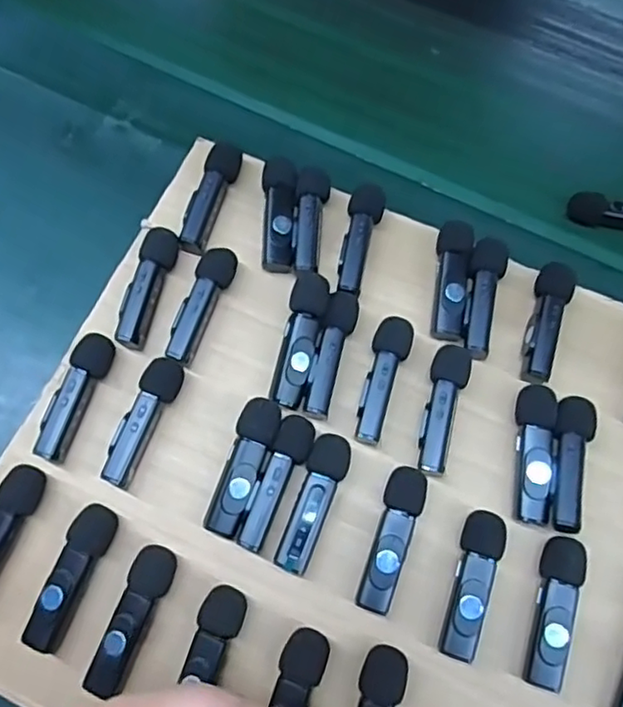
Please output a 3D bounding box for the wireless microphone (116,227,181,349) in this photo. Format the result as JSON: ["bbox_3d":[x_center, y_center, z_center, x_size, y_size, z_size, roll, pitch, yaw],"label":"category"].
[{"bbox_3d":[-0.086,-0.035,0.336,0.017,0.011,0.064,12,72,5],"label":"wireless microphone"}]

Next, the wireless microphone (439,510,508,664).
[{"bbox_3d":[0.073,0.104,0.292,0.019,0.016,0.063,18,72,7],"label":"wireless microphone"}]

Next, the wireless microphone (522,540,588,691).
[{"bbox_3d":[0.108,0.116,0.288,0.017,0.017,0.063,16,72,6],"label":"wireless microphone"}]

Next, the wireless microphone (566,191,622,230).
[{"bbox_3d":[0.200,-0.089,0.416,0.065,0.015,0.016,13,68,4],"label":"wireless microphone"}]

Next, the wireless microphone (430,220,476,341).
[{"bbox_3d":[0.074,-0.040,0.340,0.019,0.013,0.066,11,72,4],"label":"wireless microphone"}]

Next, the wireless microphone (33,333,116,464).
[{"bbox_3d":[-0.117,0.021,0.316,0.016,0.014,0.064,17,72,6],"label":"wireless microphone"}]

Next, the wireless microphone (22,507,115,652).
[{"bbox_3d":[-0.110,0.101,0.293,0.017,0.014,0.064,22,73,8],"label":"wireless microphone"}]

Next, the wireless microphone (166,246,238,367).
[{"bbox_3d":[-0.057,-0.025,0.334,0.017,0.014,0.065,18,72,7],"label":"wireless microphone"}]

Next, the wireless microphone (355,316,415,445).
[{"bbox_3d":[0.035,0.013,0.321,0.018,0.013,0.064,17,72,6],"label":"wireless microphone"}]

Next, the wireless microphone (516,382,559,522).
[{"bbox_3d":[0.107,0.047,0.310,0.018,0.016,0.065,10,72,4],"label":"wireless microphone"}]

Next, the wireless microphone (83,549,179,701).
[{"bbox_3d":[-0.079,0.119,0.287,0.018,0.014,0.063,18,72,7],"label":"wireless microphone"}]

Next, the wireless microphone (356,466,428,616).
[{"bbox_3d":[0.038,0.086,0.298,0.017,0.016,0.065,18,72,6],"label":"wireless microphone"}]

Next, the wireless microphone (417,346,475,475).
[{"bbox_3d":[0.063,0.028,0.317,0.019,0.015,0.064,18,72,7],"label":"wireless microphone"}]

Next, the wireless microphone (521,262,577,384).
[{"bbox_3d":[0.120,-0.016,0.331,0.019,0.014,0.066,21,73,7],"label":"wireless microphone"}]

